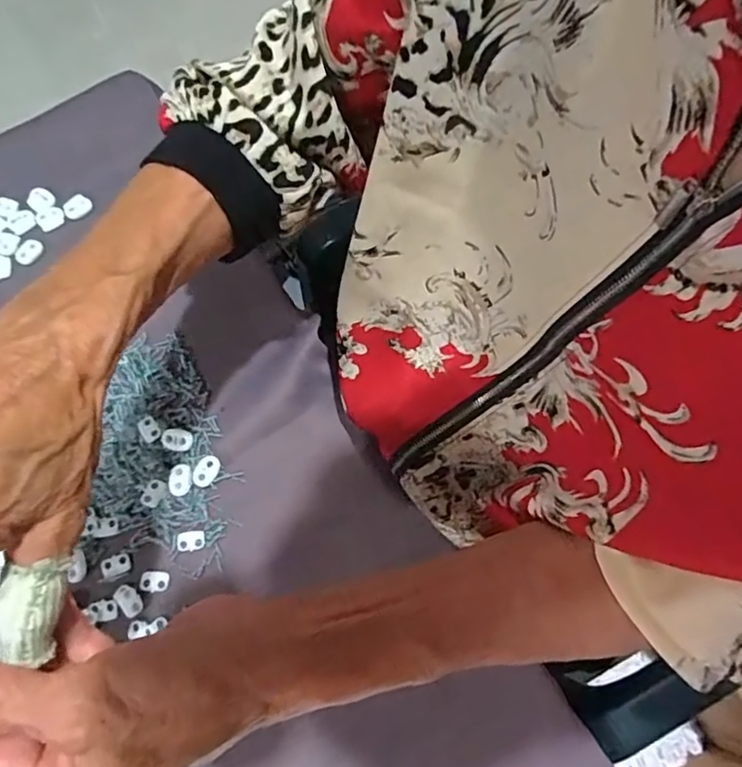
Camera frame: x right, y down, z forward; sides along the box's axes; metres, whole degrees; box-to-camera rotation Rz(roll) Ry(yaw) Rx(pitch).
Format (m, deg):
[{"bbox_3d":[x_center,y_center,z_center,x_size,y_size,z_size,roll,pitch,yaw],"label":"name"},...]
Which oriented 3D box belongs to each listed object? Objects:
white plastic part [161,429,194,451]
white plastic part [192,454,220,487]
[{"bbox_3d":[-0.139,0.040,0.416,0.021,0.007,0.015,8,71,4],"label":"white plastic part"},{"bbox_3d":[-0.116,0.062,0.410,0.015,0.004,0.023,23,72,9],"label":"white plastic part"}]

